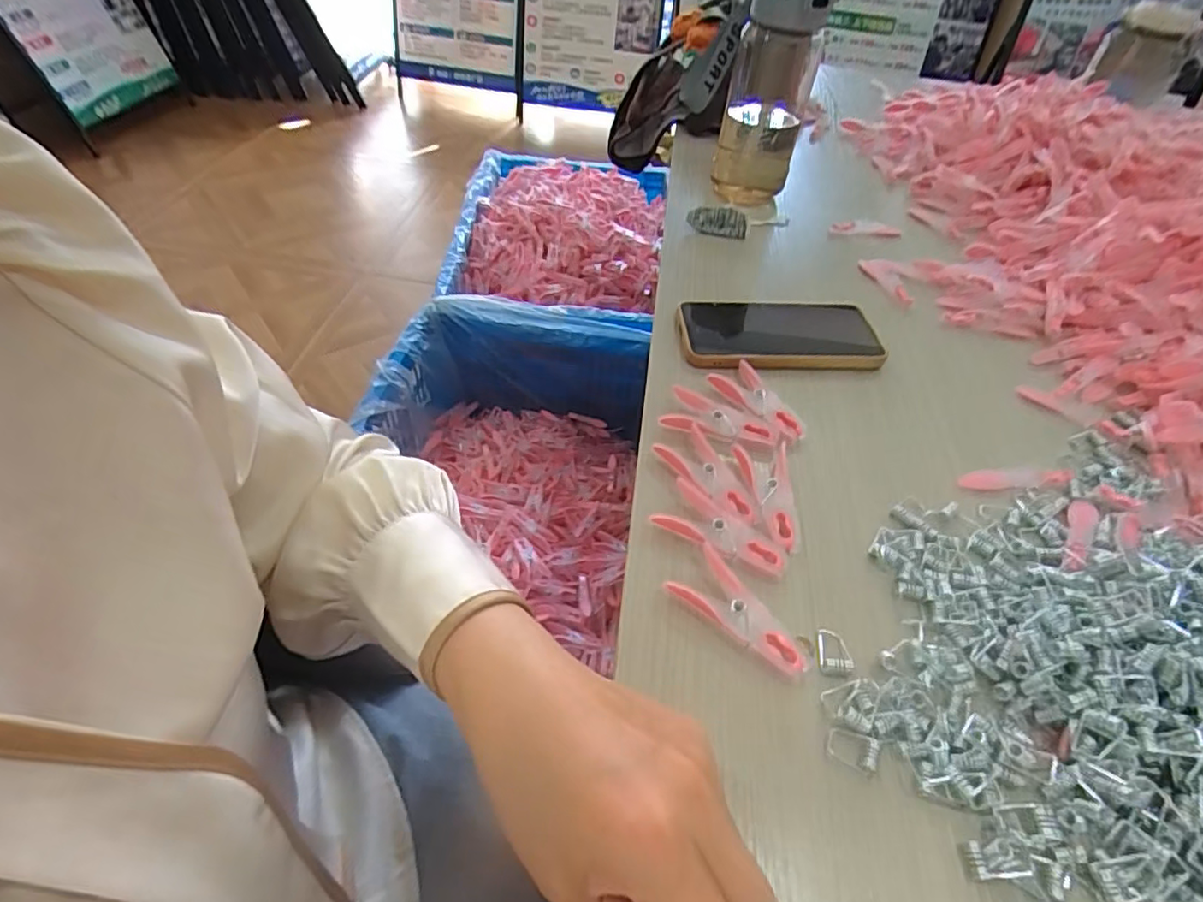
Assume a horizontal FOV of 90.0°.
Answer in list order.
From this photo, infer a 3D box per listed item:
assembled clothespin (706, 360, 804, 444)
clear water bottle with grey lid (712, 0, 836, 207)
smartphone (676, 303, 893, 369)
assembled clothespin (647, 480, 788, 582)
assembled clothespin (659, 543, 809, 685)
[{"bbox_3d":[0.108,-0.035,0.423,0.037,0.012,0.079,-14,50,-17],"label":"assembled clothespin"},{"bbox_3d":[0.168,-0.363,0.606,0.086,0.208,0.086,13,48,7],"label":"clear water bottle with grey lid"},{"bbox_3d":[0.141,-0.095,0.484,0.157,0.011,0.078,-3,50,-7],"label":"smartphone"},{"bbox_3d":[0.069,0.047,0.345,0.075,0.014,0.034,32,53,22],"label":"assembled clothespin"},{"bbox_3d":[0.073,0.085,0.312,0.034,0.013,0.076,-32,58,-29],"label":"assembled clothespin"}]

